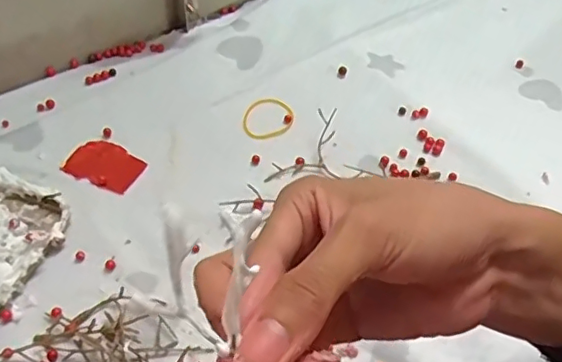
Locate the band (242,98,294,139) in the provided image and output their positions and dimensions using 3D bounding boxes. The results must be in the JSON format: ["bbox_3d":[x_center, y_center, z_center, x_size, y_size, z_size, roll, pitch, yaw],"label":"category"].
[{"bbox_3d":[-0.012,-0.057,0.517,0.045,0.005,0.053,4,50,-2],"label":"band"}]

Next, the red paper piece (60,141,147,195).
[{"bbox_3d":[-0.144,-0.013,0.474,0.058,0.004,0.043,25,52,12],"label":"red paper piece"}]

